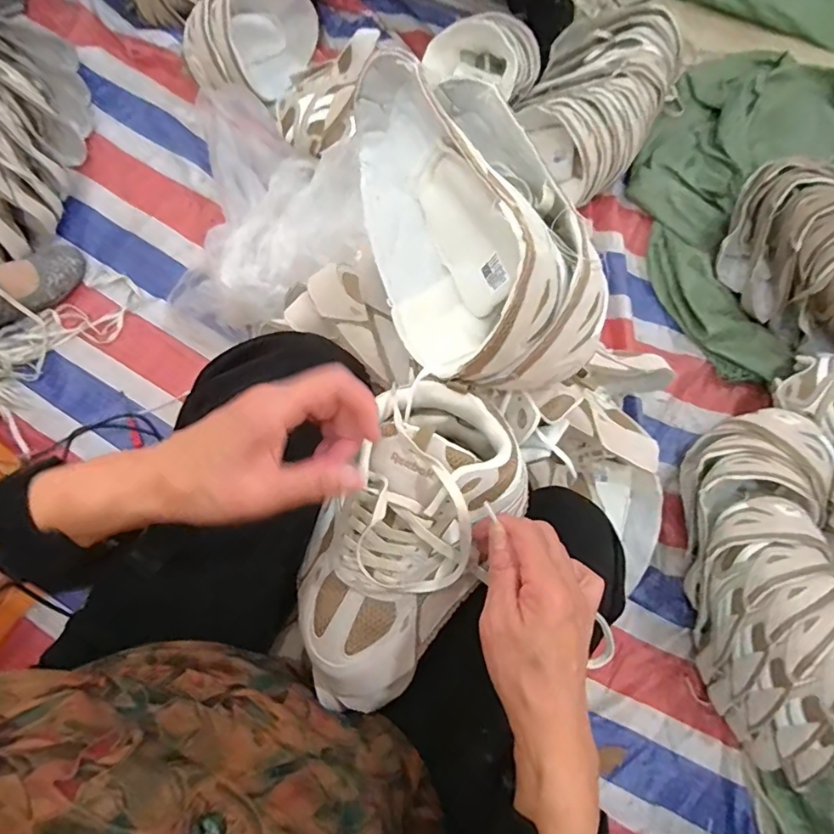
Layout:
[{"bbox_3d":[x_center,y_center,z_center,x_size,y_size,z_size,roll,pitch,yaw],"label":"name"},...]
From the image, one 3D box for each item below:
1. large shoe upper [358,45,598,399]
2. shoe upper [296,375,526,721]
[{"bbox_3d":[0.030,-0.145,0.387,0.126,0.130,0.261,-24,77,-7],"label":"large shoe upper"},{"bbox_3d":[-0.012,0.101,0.390,0.130,0.074,0.249,24,90,5],"label":"shoe upper"}]

